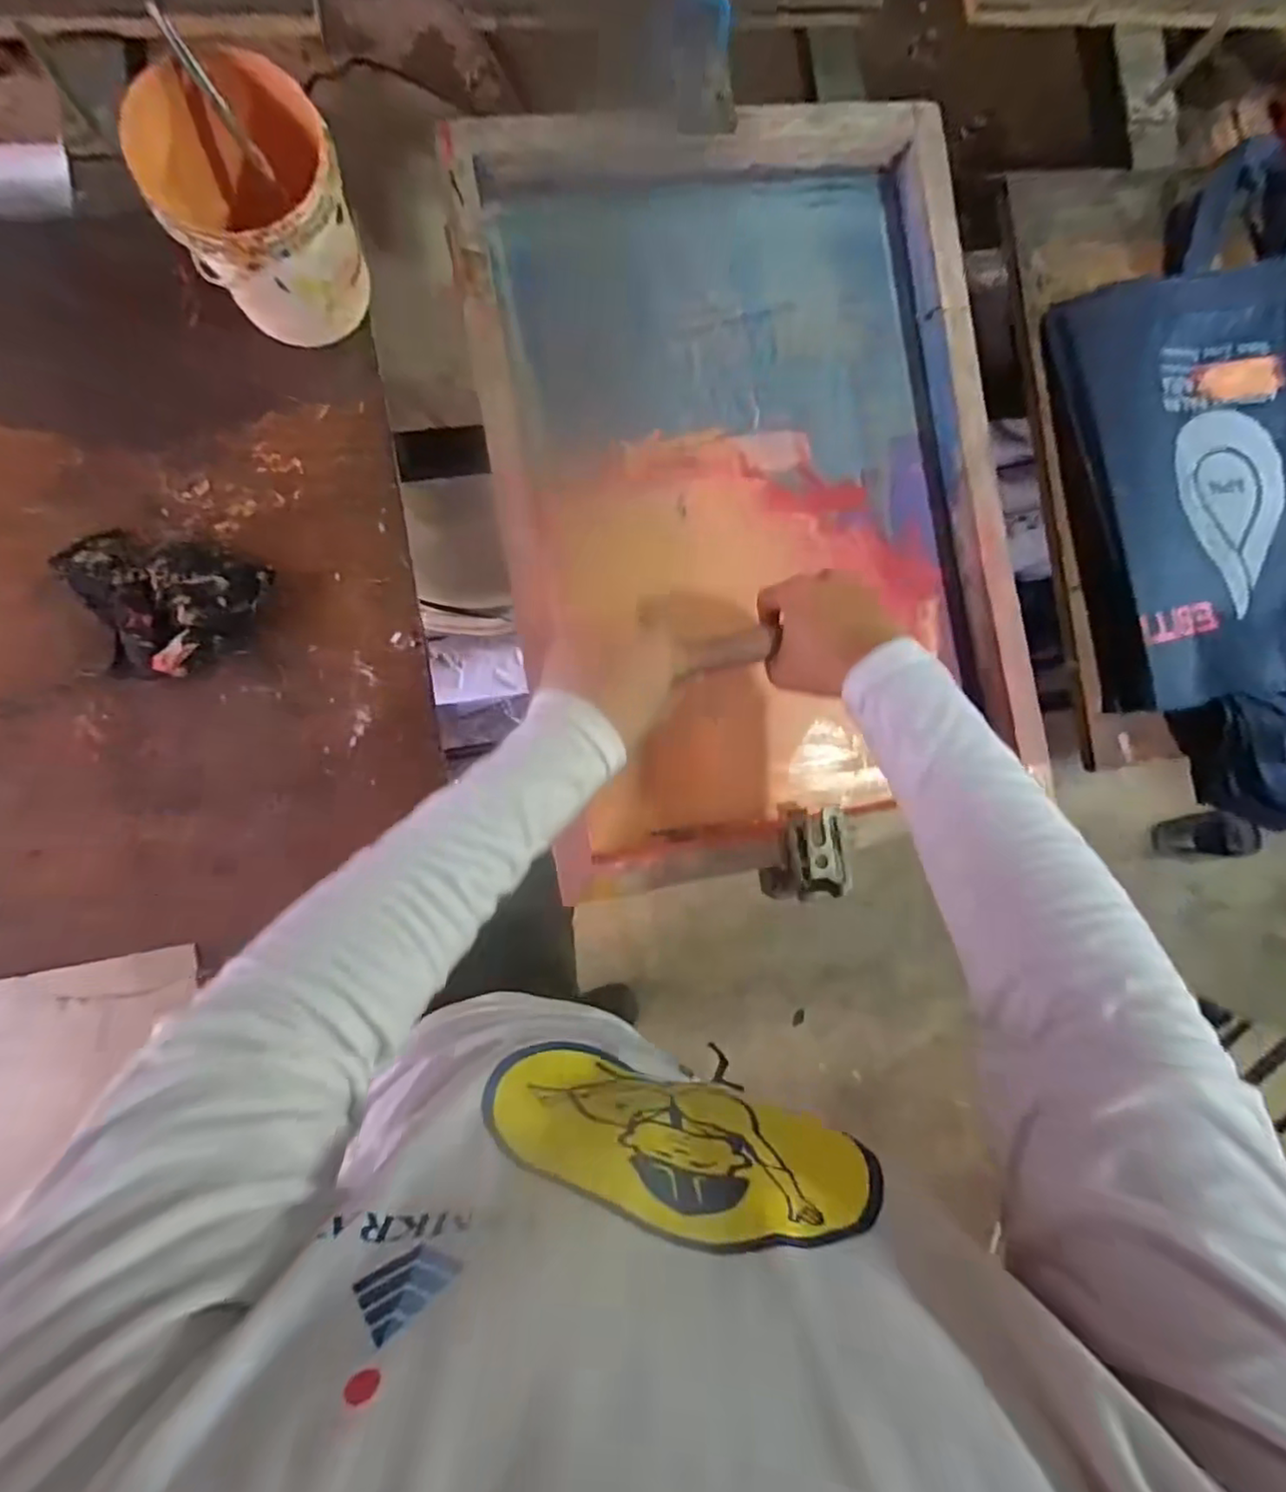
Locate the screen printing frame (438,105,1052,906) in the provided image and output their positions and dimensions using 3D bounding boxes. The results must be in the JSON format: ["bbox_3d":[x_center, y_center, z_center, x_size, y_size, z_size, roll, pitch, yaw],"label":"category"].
[{"bbox_3d":[0.100,-0.233,0.569,0.449,0.053,0.656,-9,90,-9],"label":"screen printing frame"}]

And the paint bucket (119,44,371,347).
[{"bbox_3d":[-0.278,-0.388,0.461,0.120,0.110,0.136,-35,92,-7],"label":"paint bucket"}]

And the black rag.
[{"bbox_3d":[-0.389,-0.114,0.494,0.150,0.028,0.112,18,85,-8],"label":"black rag"}]

